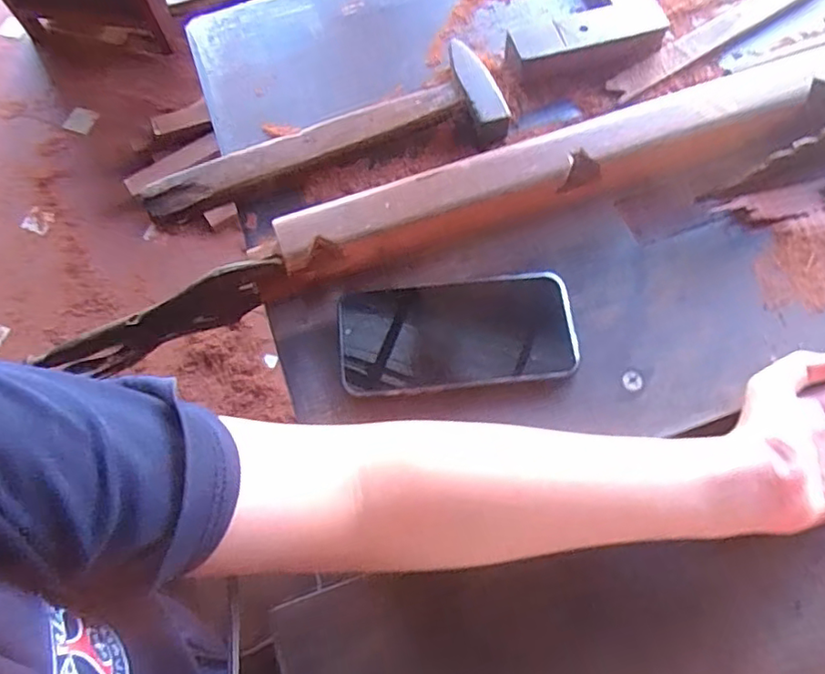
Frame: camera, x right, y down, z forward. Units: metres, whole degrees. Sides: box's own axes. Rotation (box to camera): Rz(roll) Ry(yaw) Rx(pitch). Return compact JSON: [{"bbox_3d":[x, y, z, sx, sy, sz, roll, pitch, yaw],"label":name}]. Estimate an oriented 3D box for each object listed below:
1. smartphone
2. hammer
[{"bbox_3d":[0.030,-0.004,0.408,0.159,0.010,0.079,-6,68,1],"label":"smartphone"},{"bbox_3d":[-0.071,-0.160,0.474,0.292,0.042,0.090,-18,67,-6],"label":"hammer"}]

